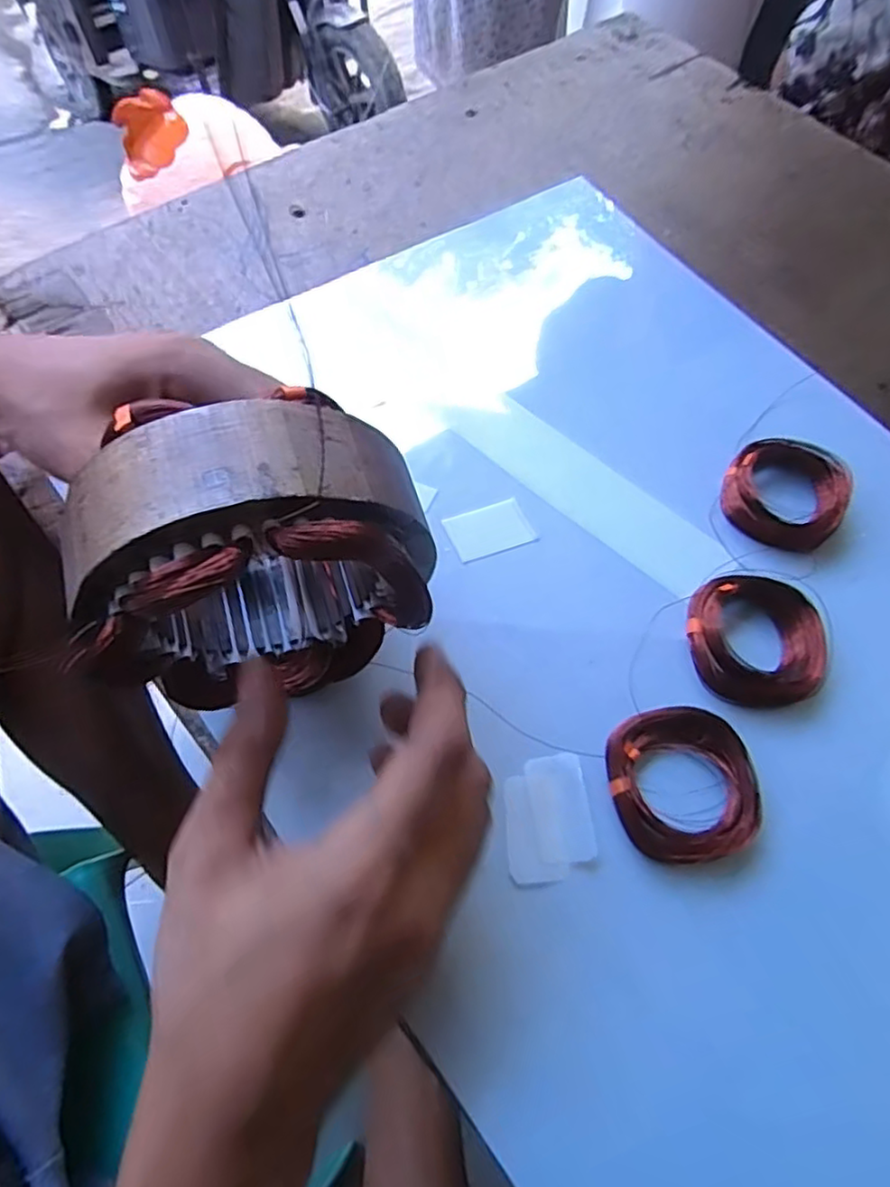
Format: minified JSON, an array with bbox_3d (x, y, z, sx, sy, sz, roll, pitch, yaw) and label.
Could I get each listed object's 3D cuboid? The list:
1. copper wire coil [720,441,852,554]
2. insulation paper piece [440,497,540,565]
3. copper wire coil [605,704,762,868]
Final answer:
[{"bbox_3d":[0.183,-0.055,0.357,0.059,0.019,0.059,2,64,-3],"label":"copper wire coil"},{"bbox_3d":[0.023,-0.033,0.348,0.042,0.004,0.029,-18,66,-12],"label":"insulation paper piece"},{"bbox_3d":[0.103,0.082,0.287,0.060,0.008,0.064,2,64,-3],"label":"copper wire coil"}]

